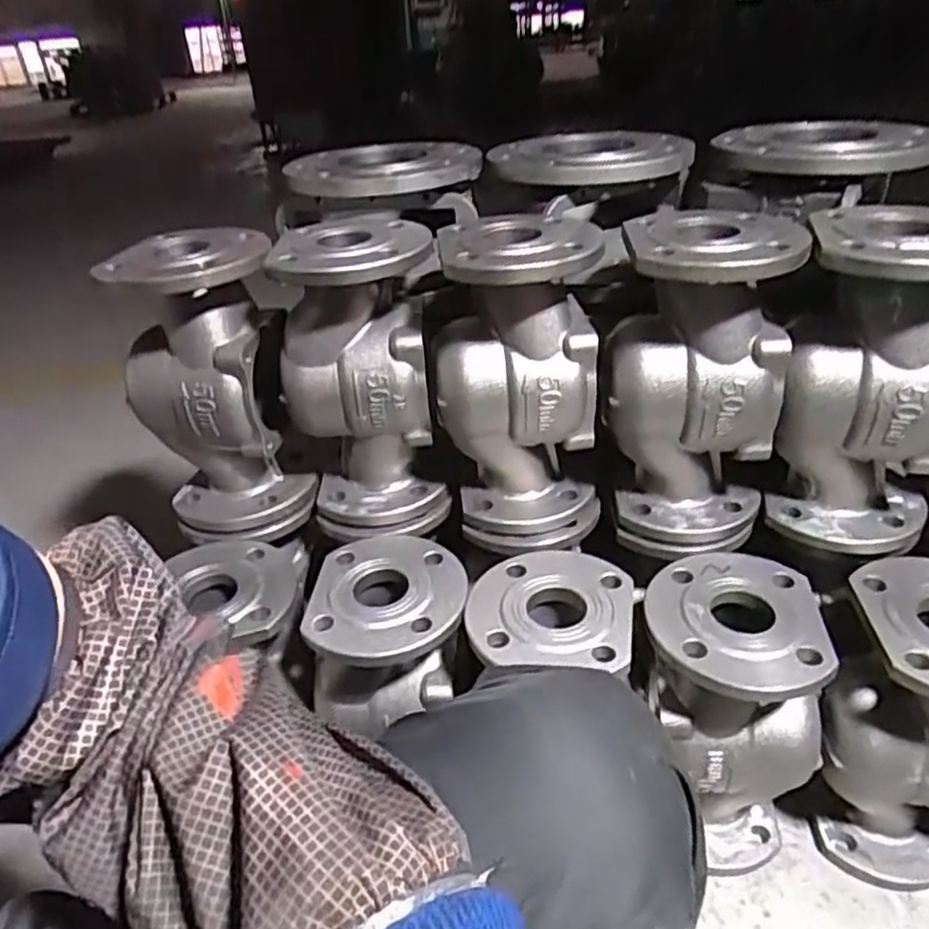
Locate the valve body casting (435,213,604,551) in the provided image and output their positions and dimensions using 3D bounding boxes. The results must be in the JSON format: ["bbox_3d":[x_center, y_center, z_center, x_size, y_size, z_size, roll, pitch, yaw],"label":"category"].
[{"bbox_3d":[0.052,-0.073,0.675,0.146,0.285,0.134,0,33,6],"label":"valve body casting"}]

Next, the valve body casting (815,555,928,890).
[{"bbox_3d":[0.418,0.245,0.659,0.147,0.289,0.147,-3,33,2],"label":"valve body casting"}]

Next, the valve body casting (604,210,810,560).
[{"bbox_3d":[0.206,-0.065,0.640,0.144,0.280,0.131,8,35,18],"label":"valve body casting"}]

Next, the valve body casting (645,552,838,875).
[{"bbox_3d":[0.244,0.239,0.681,0.143,0.274,0.153,-3,33,2],"label":"valve body casting"}]

